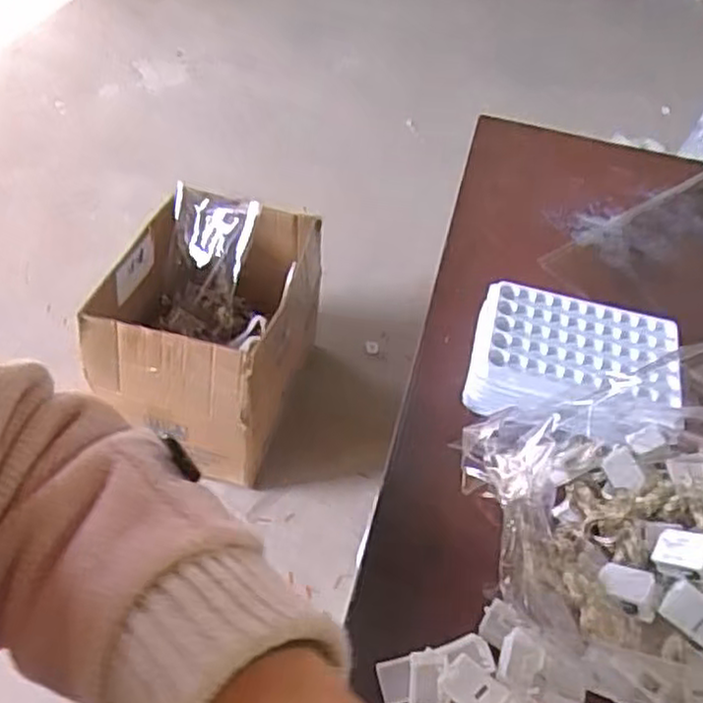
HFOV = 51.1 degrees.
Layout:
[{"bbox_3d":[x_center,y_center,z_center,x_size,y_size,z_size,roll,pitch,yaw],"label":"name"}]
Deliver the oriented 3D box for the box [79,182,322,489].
[{"bbox_3d":[-0.237,-0.037,1.246,0.301,0.277,0.383,11,46,4],"label":"box"}]

